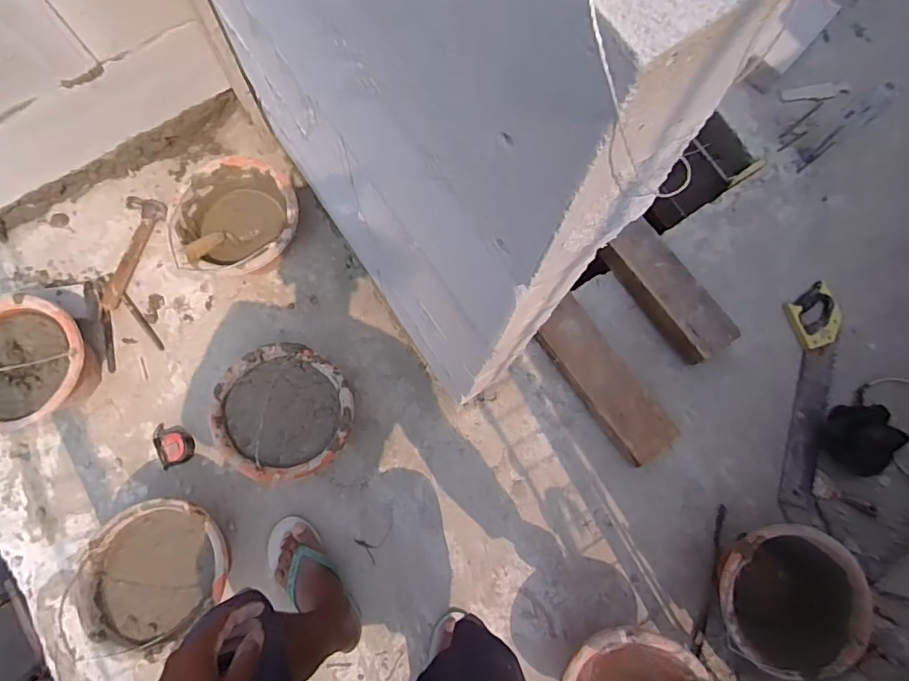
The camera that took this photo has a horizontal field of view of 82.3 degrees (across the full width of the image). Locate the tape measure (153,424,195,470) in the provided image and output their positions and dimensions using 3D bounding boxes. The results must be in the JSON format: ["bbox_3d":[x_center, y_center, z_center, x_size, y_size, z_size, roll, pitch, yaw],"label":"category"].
[{"bbox_3d":[-0.592,0.216,1.106,0.075,0.037,0.096,-21,78,-6],"label":"tape measure"}]

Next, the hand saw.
[{"bbox_3d":[0.817,0.139,1.206,0.120,0.035,0.557,13,76,2],"label":"hand saw"}]

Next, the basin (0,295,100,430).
[{"bbox_3d":[-0.850,0.054,1.062,0.265,0.164,0.245,1,77,-4],"label":"basin"}]

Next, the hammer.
[{"bbox_3d":[-0.744,-0.202,1.194,0.080,0.026,0.270,13,76,2],"label":"hammer"}]

